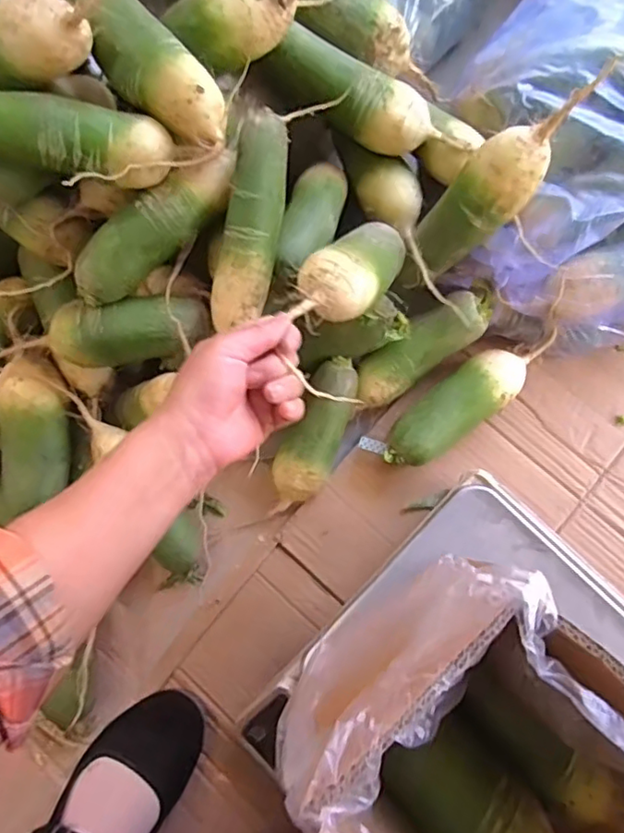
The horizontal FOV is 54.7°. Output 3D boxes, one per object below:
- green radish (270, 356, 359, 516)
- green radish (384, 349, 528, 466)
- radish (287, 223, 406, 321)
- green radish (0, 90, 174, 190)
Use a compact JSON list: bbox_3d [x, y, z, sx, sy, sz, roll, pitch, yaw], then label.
[{"bbox_3d":[0.001,0.021,0.587,0.054,0.043,0.164,24,94,6],"label":"green radish"},{"bbox_3d":[0.141,-0.007,0.606,0.165,0.055,0.057,-37,79,-8],"label":"green radish"},{"bbox_3d":[0.030,-0.113,0.508,0.057,0.057,0.172,34,45,9],"label":"radish"},{"bbox_3d":[-0.191,-0.209,0.454,0.163,0.050,0.046,4,73,-17],"label":"green radish"}]

